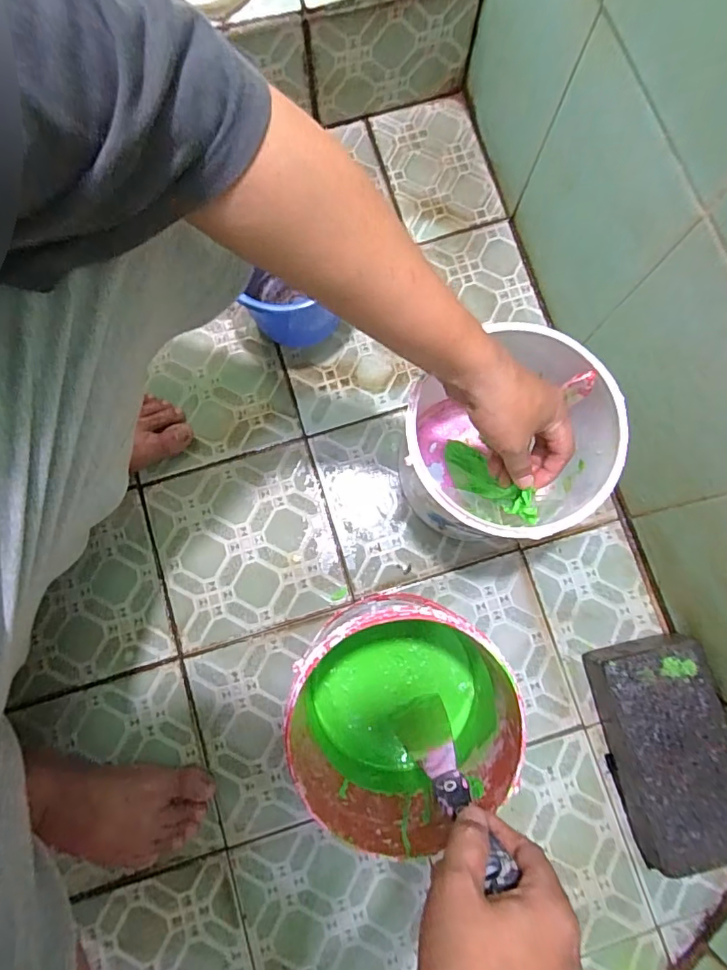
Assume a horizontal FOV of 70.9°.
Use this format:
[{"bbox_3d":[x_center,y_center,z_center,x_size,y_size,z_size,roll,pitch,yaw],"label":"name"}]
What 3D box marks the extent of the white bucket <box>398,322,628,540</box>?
[{"bbox_3d":[0.127,-0.032,0.513,0.176,0.196,0.176,0,80,-1],"label":"white bucket"}]

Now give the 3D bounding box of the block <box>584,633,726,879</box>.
[{"bbox_3d":[0.316,0.276,0.530,0.117,0.065,0.217,-12,80,-3],"label":"block"}]

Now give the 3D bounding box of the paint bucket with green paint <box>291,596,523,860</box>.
[{"bbox_3d":[0.032,0.201,0.472,0.181,0.194,0.175,-1,80,-1],"label":"paint bucket with green paint"}]

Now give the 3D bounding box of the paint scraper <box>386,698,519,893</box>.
[{"bbox_3d":[0.062,0.207,0.370,0.045,0.207,0.010,-34,97,-7],"label":"paint scraper"}]

